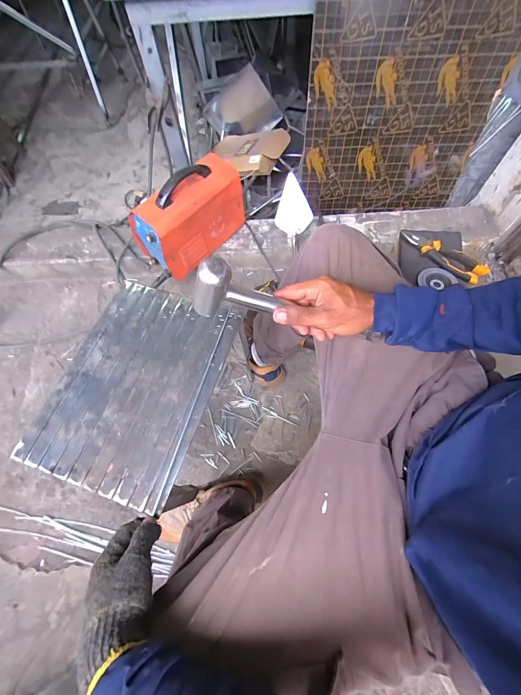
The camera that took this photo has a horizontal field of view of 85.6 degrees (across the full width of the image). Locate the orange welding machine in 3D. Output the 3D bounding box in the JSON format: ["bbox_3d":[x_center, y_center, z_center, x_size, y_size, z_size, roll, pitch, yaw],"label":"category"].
[{"bbox_3d":[-0.220,-0.409,0.858,0.173,0.219,0.319,35,71,16],"label":"orange welding machine"}]

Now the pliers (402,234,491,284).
[{"bbox_3d":[0.421,-0.215,0.644,0.064,0.017,0.185,-39,70,-15],"label":"pliers"}]

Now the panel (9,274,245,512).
[{"bbox_3d":[-0.203,0.052,0.471,0.244,0.014,0.340,17,67,9],"label":"panel"}]

